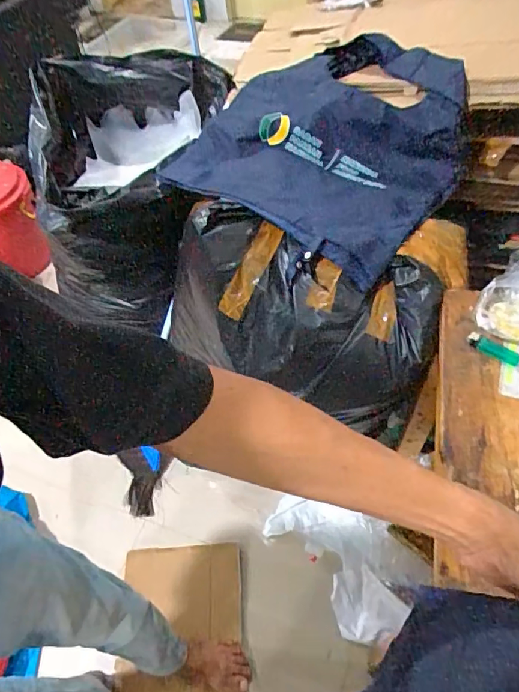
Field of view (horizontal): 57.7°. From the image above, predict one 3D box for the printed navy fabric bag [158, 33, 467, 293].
[{"bbox_3d":[0.136,-0.404,0.936,0.511,0.171,0.504,35,62,28],"label":"printed navy fabric bag"}]

